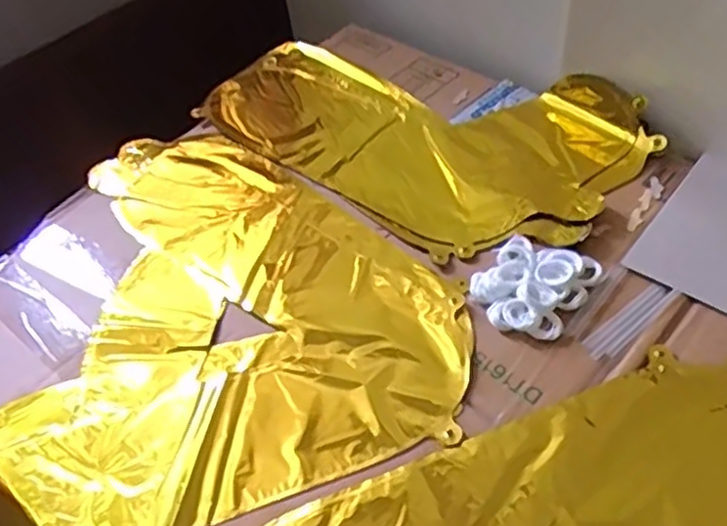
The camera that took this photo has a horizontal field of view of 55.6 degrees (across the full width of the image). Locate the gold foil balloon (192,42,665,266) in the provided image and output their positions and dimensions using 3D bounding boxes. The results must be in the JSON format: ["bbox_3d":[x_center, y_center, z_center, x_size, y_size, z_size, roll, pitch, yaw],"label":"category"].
[{"bbox_3d":[0.045,-0.137,0.663,0.399,0.031,0.234,32,59,29],"label":"gold foil balloon"}]

